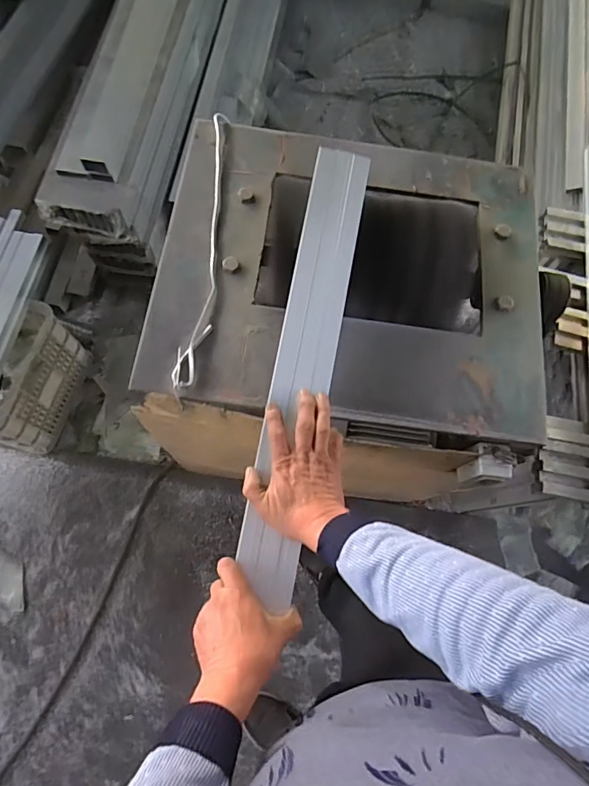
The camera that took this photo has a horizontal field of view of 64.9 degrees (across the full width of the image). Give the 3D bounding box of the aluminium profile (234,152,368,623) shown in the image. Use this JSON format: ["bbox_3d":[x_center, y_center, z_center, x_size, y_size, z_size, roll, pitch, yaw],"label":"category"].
[{"bbox_3d":[0.015,-0.053,0.630,0.075,0.012,0.631,10,79,1],"label":"aluminium profile"}]

